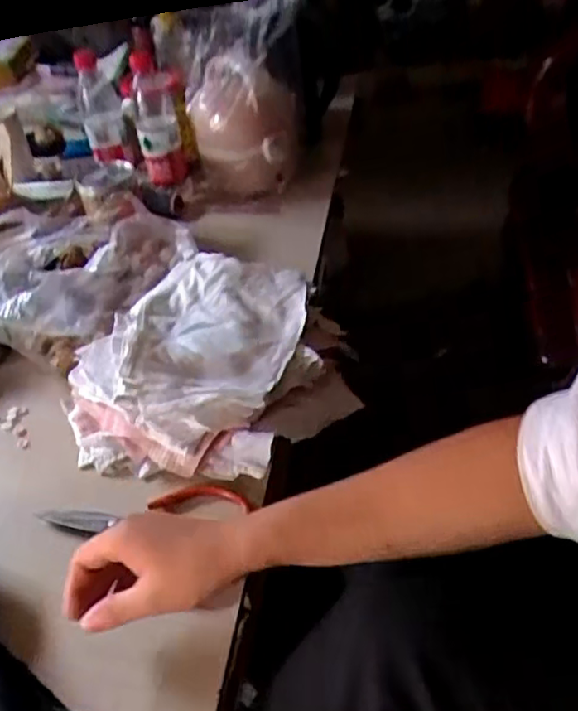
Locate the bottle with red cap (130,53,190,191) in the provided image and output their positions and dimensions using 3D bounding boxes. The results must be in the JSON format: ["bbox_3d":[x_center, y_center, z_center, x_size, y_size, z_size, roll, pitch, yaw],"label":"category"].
[{"bbox_3d":[-0.199,-0.359,1.000,0.081,0.199,0.089,-12,42,-6],"label":"bottle with red cap"}]

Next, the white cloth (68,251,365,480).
[{"bbox_3d":[-0.076,0.012,0.660,0.244,0.121,0.278,20,49,27],"label":"white cloth"}]

